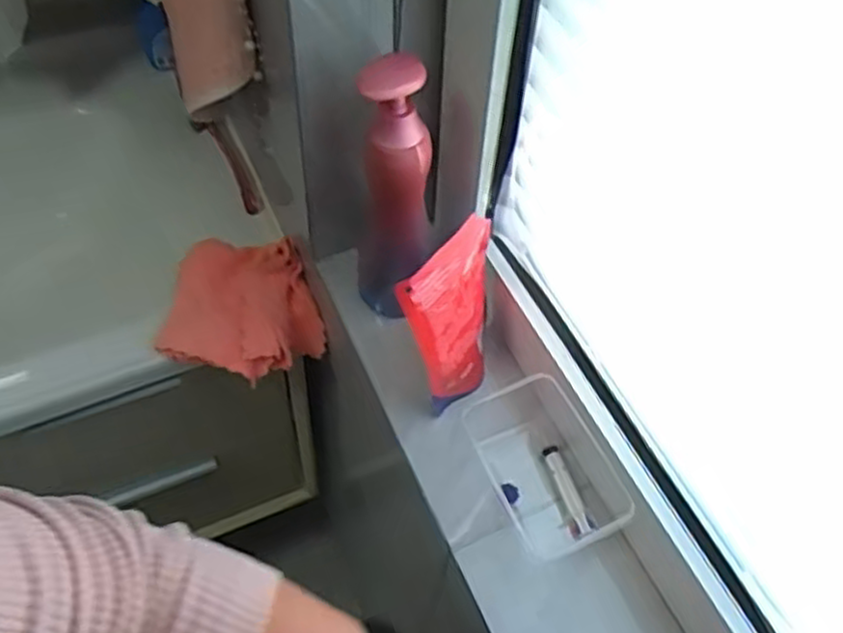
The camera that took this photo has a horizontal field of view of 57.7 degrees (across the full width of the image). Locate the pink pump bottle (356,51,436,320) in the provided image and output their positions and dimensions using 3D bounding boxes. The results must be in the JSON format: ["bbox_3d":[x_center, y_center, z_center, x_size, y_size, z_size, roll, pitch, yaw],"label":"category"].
[{"bbox_3d":[-0.019,-0.096,0.590,0.058,0.254,0.058,-1,56,-4],"label":"pink pump bottle"}]

